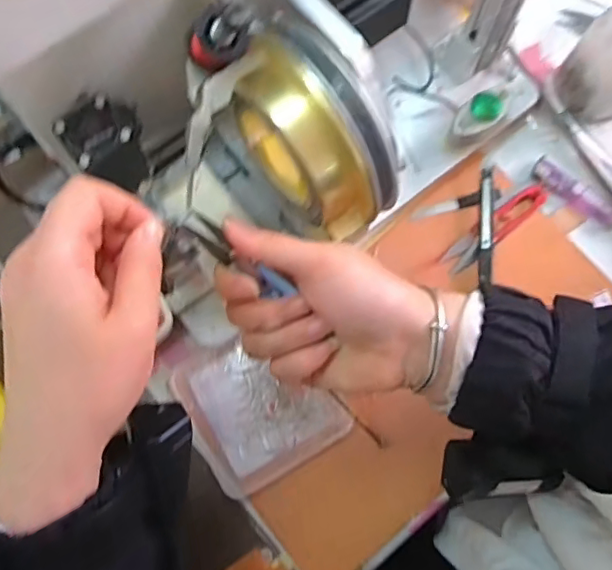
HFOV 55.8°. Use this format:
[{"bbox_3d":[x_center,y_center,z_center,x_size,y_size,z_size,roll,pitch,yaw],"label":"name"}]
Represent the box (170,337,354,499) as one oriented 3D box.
[{"bbox_3d":[-0.036,0.088,0.430,0.101,0.011,0.105,-31,77,-8],"label":"box"}]

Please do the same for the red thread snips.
[{"bbox_3d":[0.153,-0.048,0.468,0.106,0.006,0.022,-39,78,-9],"label":"red thread snips"}]

